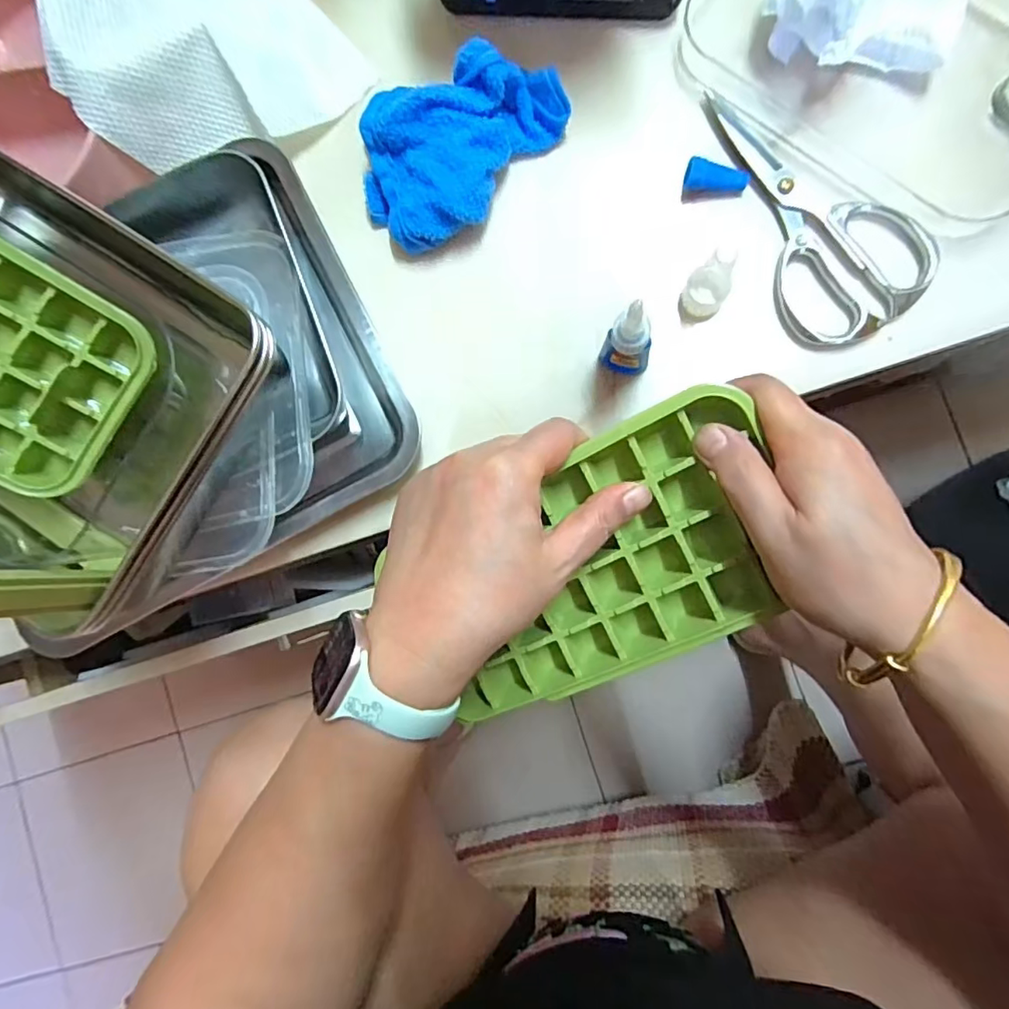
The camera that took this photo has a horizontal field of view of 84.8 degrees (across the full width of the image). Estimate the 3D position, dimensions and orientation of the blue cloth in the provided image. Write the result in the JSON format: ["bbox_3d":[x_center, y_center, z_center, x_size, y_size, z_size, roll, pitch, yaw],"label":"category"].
[{"bbox_3d":[-0.034,-0.243,0.370,0.091,0.053,0.141,44,95,7],"label":"blue cloth"}]

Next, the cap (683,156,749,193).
[{"bbox_3d":[0.138,-0.212,0.362,0.040,0.015,0.017,16,91,9],"label":"cap"}]

